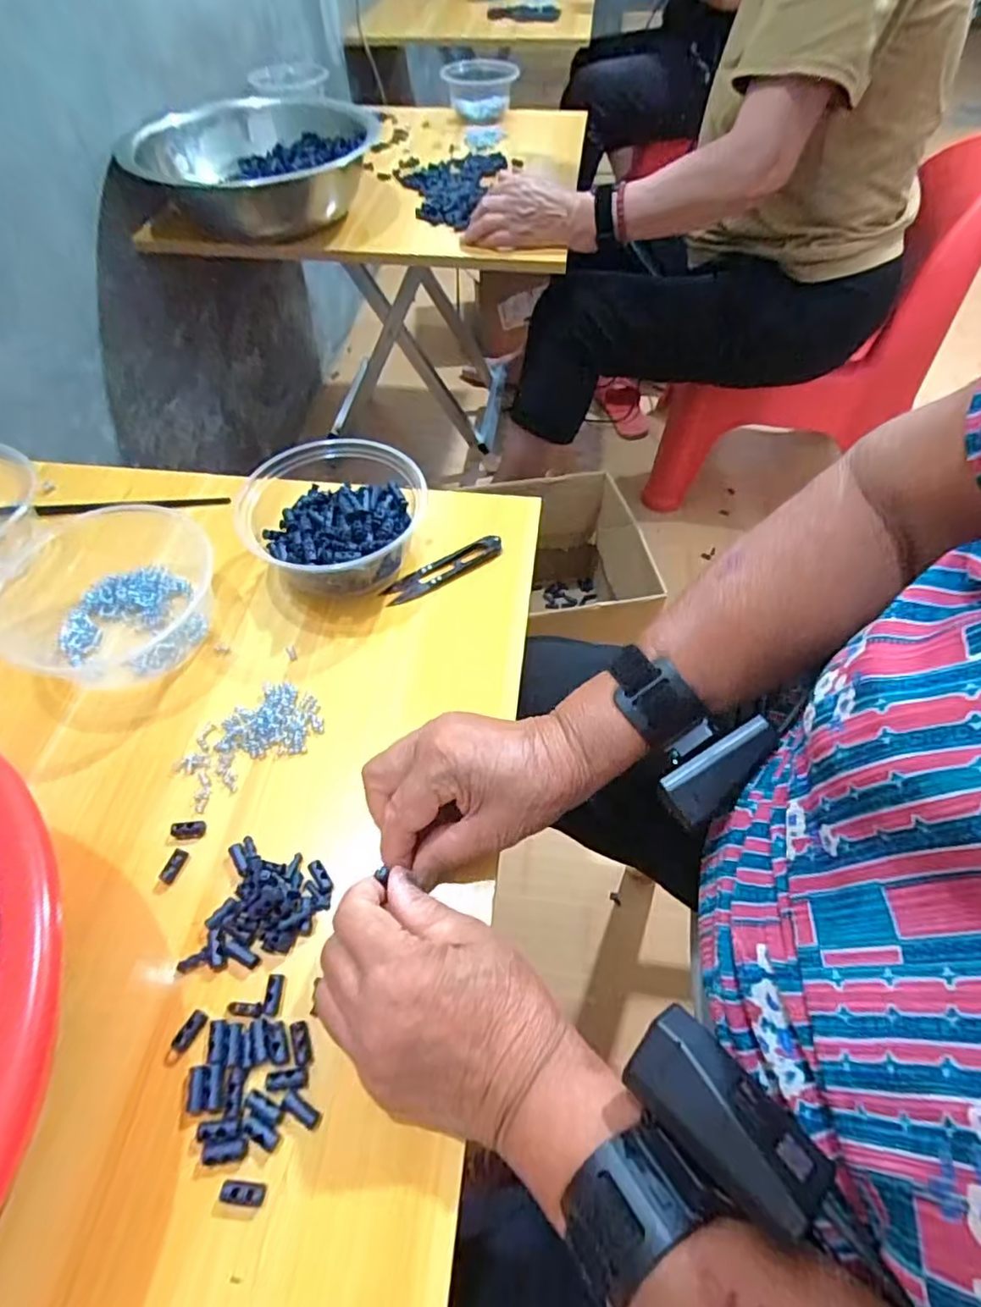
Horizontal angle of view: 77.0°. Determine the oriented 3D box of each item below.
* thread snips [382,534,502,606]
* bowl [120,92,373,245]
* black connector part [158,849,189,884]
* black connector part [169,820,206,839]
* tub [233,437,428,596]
[{"bbox_3d":[-0.037,-0.066,0.481,0.100,0.013,0.024,-31,61,-19],"label":"thread snips"},{"bbox_3d":[-0.311,-0.656,0.827,0.259,0.101,0.311,4,56,3],"label":"bowl"},{"bbox_3d":[-0.183,0.123,0.355,0.009,0.004,0.019,13,57,9],"label":"black connector part"},{"bbox_3d":[-0.180,0.104,0.365,0.021,0.005,0.011,-4,56,-2],"label":"black connector part"},{"bbox_3d":[-0.124,-0.094,0.466,0.127,0.067,0.129,0,56,0],"label":"tub"}]

